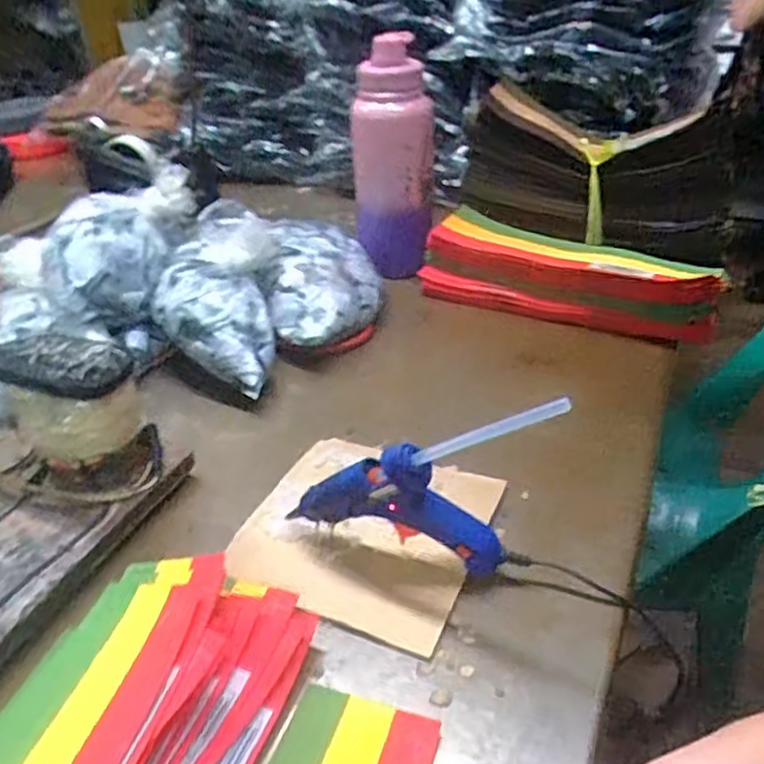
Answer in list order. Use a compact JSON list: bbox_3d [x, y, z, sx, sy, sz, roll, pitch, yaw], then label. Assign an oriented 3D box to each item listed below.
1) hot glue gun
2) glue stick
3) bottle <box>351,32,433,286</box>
[{"bbox_3d":[0.007,0.077,0.427,0.136,0.097,0.023,5,35,12],"label":"hot glue gun"},{"bbox_3d":[0.057,0.028,0.369,0.100,0.009,0.005,-24,20,36],"label":"glue stick"},{"bbox_3d":[0.012,-0.248,0.764,0.088,0.246,0.089,1,35,6],"label":"bottle"}]

